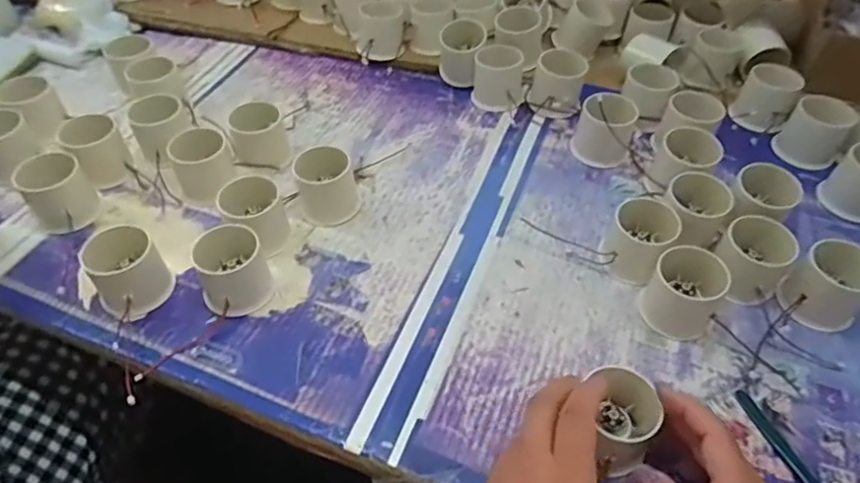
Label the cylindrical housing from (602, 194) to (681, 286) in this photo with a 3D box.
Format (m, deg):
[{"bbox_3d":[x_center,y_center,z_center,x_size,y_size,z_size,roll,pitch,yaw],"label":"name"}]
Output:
[{"bbox_3d":[0.173,-0.002,0.473,0.050,0.051,0.055,26,54,19],"label":"cylindrical housing"}]

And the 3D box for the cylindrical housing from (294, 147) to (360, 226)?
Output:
[{"bbox_3d":[-0.089,-0.049,0.503,0.050,0.047,0.048,1,49,-1],"label":"cylindrical housing"}]

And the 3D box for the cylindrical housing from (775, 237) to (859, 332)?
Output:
[{"bbox_3d":[0.309,0.033,0.437,0.049,0.048,0.051,1,49,-1],"label":"cylindrical housing"}]

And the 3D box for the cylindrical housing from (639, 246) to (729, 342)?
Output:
[{"bbox_3d":[0.196,0.038,0.438,0.051,0.052,0.048,1,49,-1],"label":"cylindrical housing"}]

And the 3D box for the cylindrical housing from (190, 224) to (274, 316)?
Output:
[{"bbox_3d":[-0.156,0.022,0.447,0.053,0.050,0.056,-22,53,-19],"label":"cylindrical housing"}]

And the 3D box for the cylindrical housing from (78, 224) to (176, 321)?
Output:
[{"bbox_3d":[-0.234,0.025,0.443,0.054,0.056,0.045,-35,58,-27],"label":"cylindrical housing"}]

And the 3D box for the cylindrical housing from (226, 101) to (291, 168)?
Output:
[{"bbox_3d":[-0.163,-0.102,0.546,0.050,0.048,0.047,-14,51,-12],"label":"cylindrical housing"}]

